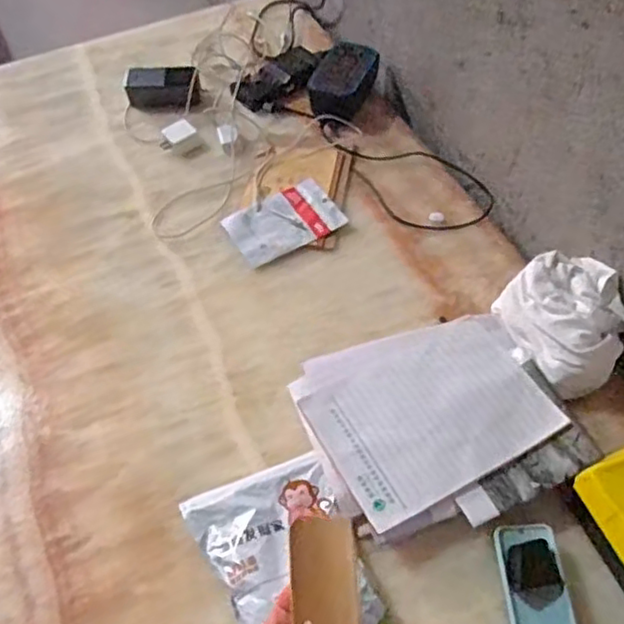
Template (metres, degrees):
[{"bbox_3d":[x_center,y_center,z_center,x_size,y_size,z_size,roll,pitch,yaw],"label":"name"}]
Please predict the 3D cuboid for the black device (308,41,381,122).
[{"bbox_3d":[0.053,-0.396,1.144,0.096,0.061,0.140,15,57,15],"label":"black device"}]

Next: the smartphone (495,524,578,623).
[{"bbox_3d":[0.229,0.281,0.676,0.062,0.012,0.127,-8,57,10],"label":"smartphone"}]

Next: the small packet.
[{"bbox_3d":[-0.043,-0.138,1.015,0.165,0.005,0.113,-27,56,-14],"label":"small packet"}]

